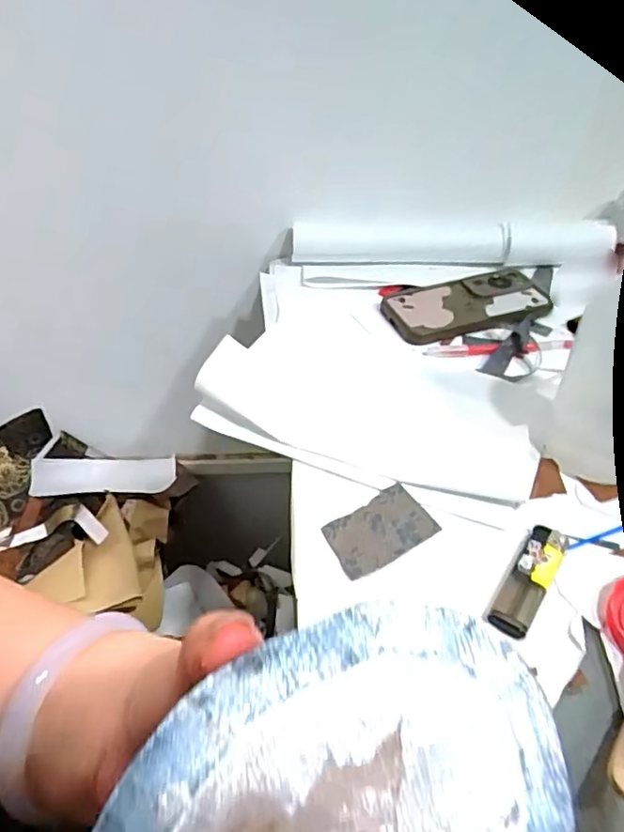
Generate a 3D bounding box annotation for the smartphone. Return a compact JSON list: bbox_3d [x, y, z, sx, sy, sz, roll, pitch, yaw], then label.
[{"bbox_3d":[0.152,-0.113,0.601,0.160,0.013,0.081,-10,41,-13],"label":"smartphone"}]

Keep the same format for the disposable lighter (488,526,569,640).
[{"bbox_3d":[0.132,0.099,0.365,0.022,0.012,0.085,24,45,26],"label":"disposable lighter"}]

